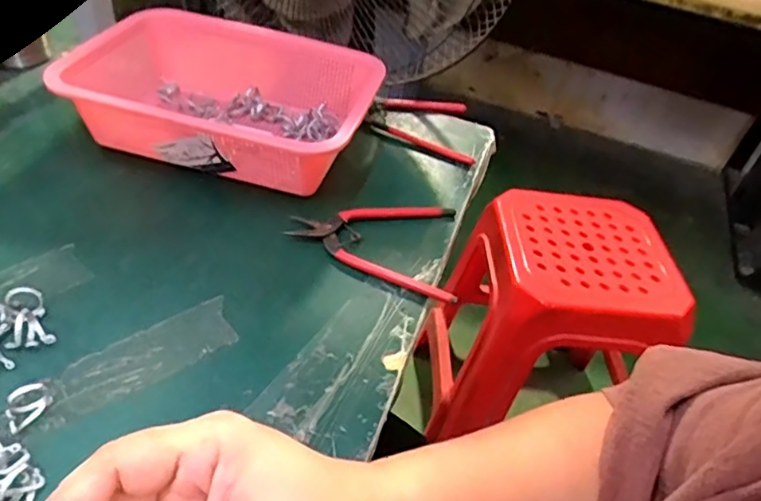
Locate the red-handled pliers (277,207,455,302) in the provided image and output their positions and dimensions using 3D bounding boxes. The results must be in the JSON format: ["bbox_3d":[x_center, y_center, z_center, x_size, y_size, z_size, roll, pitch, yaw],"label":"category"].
[{"bbox_3d":[-0.006,-0.006,0.478,0.134,0.012,0.110,7,42,-4],"label":"red-handled pliers"}]

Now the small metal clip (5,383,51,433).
[{"bbox_3d":[-0.206,0.089,0.335,0.013,0.019,0.030,23,44,14],"label":"small metal clip"}]

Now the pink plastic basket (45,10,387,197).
[{"bbox_3d":[-0.148,-0.142,0.543,0.279,0.081,0.162,14,42,5],"label":"pink plastic basket"}]

